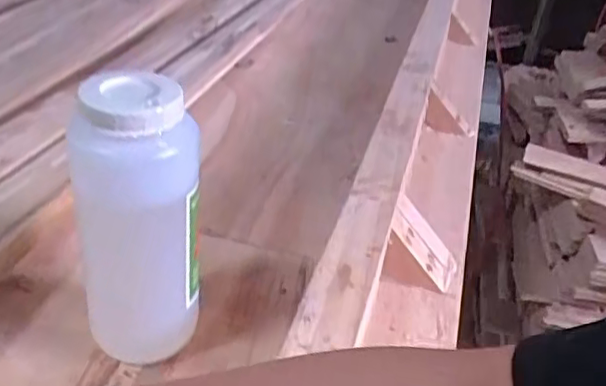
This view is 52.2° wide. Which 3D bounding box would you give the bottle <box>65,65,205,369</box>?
[{"bbox_3d":[-0.115,0.027,0.439,0.080,0.206,0.073,-2,34,-14],"label":"bottle"}]

